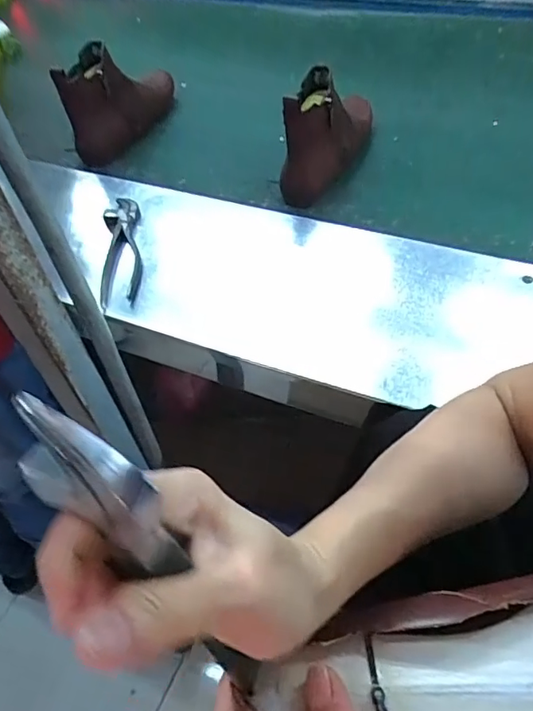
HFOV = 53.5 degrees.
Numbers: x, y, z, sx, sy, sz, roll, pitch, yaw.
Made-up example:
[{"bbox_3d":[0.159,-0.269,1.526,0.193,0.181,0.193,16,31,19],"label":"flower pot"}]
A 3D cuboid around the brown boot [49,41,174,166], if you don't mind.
[{"bbox_3d":[-0.237,-0.429,0.855,0.077,0.139,0.260,10,54,14],"label":"brown boot"}]

